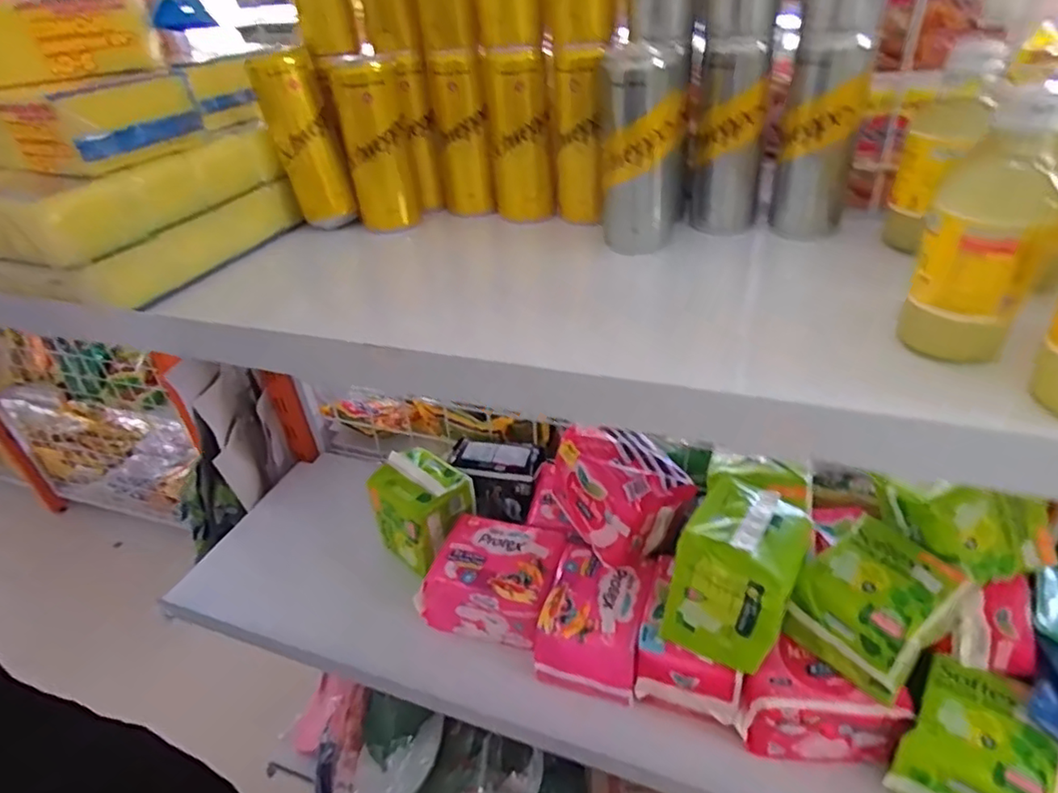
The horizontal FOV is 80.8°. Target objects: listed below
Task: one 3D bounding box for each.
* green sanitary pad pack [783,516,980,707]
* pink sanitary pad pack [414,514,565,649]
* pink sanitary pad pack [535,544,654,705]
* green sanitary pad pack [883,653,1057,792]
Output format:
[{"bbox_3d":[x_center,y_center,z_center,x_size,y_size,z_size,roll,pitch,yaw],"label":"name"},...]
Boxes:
[{"bbox_3d":[0.275,0.166,0.505,0.101,0.093,0.102,-27,41,-26],"label":"green sanitary pad pack"},{"bbox_3d":[-0.039,0.193,0.663,0.140,0.074,0.107,8,38,19],"label":"pink sanitary pad pack"},{"bbox_3d":[0.066,0.218,0.607,0.094,0.071,0.120,10,39,20],"label":"pink sanitary pad pack"},{"bbox_3d":[0.342,0.265,0.476,0.095,0.048,0.112,20,43,31],"label":"green sanitary pad pack"}]

